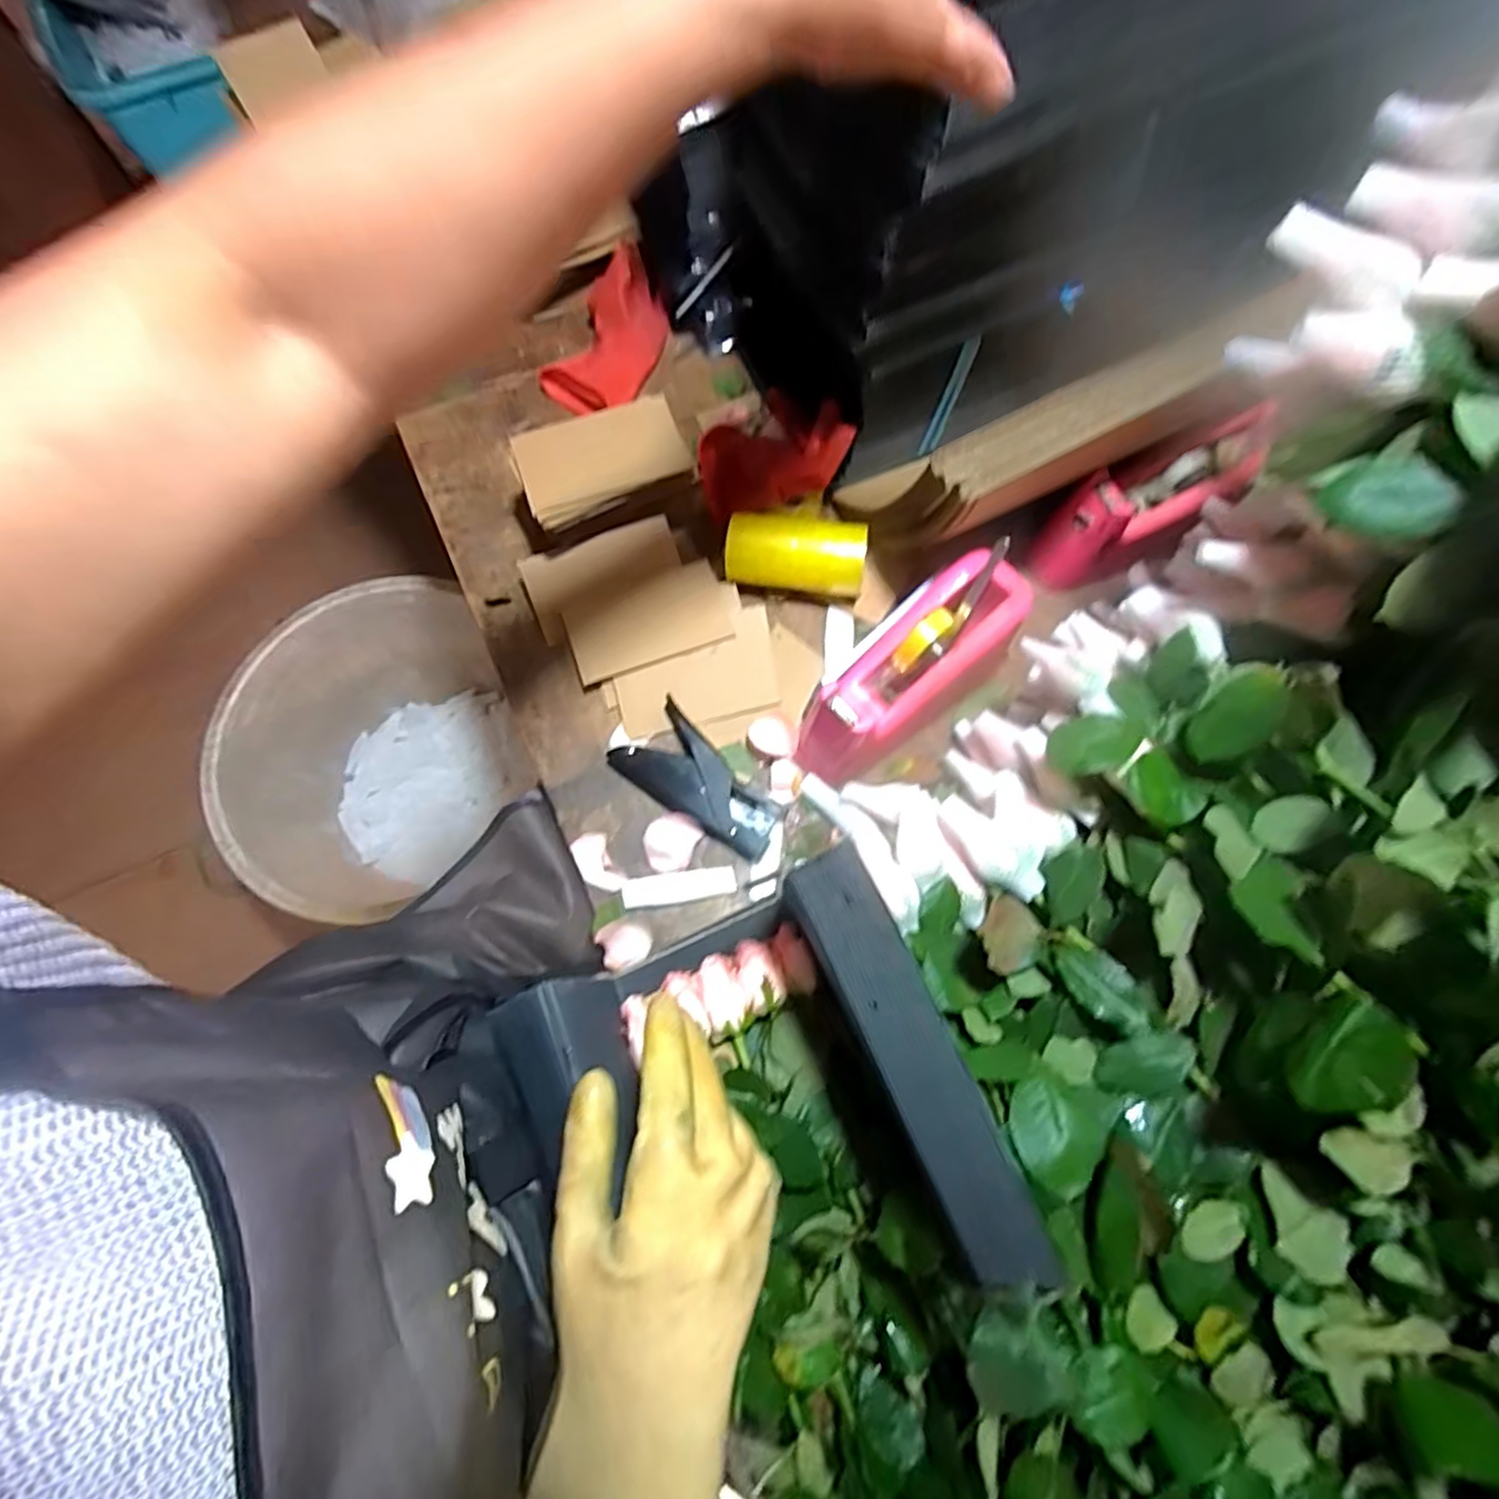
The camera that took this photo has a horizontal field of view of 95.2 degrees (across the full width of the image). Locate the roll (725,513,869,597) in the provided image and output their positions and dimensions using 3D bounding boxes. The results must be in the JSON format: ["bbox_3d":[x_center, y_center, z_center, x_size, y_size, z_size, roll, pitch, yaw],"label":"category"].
[{"bbox_3d":[0.042,-0.173,0.601,0.118,0.044,0.053,7,72,3],"label":"roll"}]

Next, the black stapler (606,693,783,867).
[{"bbox_3d":[-0.042,0.032,0.565,0.145,0.021,0.068,42,77,13],"label":"black stapler"}]

